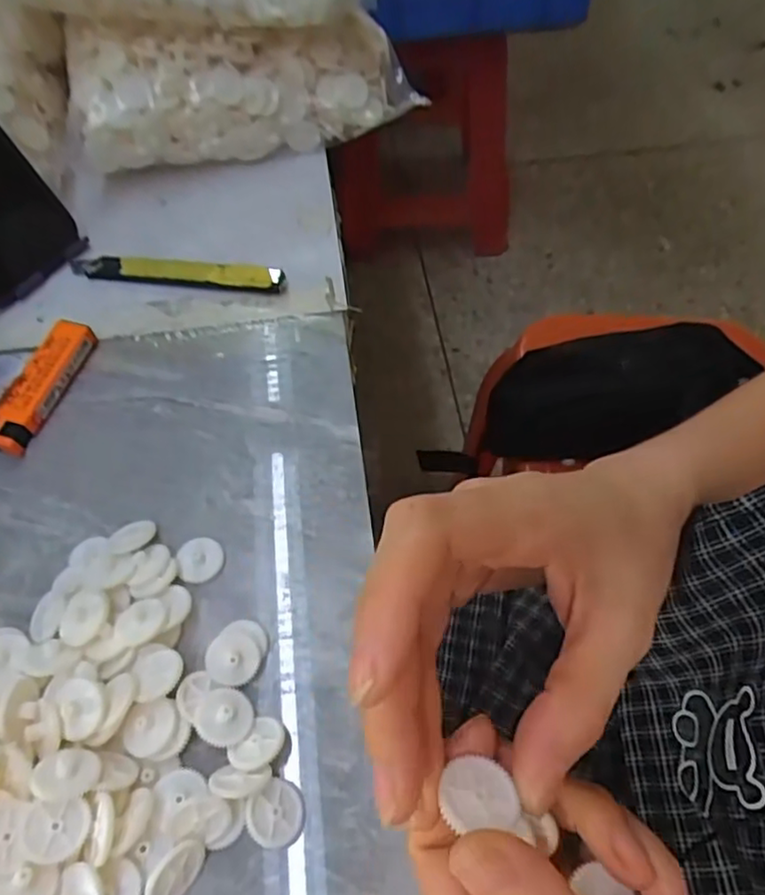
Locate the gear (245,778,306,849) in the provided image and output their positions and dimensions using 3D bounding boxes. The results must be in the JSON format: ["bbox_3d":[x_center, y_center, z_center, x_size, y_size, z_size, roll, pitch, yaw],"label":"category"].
[{"bbox_3d":[-0.038,0.132,0.232,0.022,0.004,0.021,16,48,-29],"label":"gear"}]

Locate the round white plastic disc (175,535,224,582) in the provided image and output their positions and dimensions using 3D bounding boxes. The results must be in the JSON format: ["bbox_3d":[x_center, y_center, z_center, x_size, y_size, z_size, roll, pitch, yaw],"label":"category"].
[{"bbox_3d":[-0.083,0.050,0.291,0.020,0.004,0.021,-1,58,2],"label":"round white plastic disc"}]

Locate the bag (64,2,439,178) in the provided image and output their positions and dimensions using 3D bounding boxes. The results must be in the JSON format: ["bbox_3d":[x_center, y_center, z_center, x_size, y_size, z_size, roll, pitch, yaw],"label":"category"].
[{"bbox_3d":[-0.094,-0.241,0.432,0.227,0.069,0.092,-12,58,-5],"label":"bag"}]

